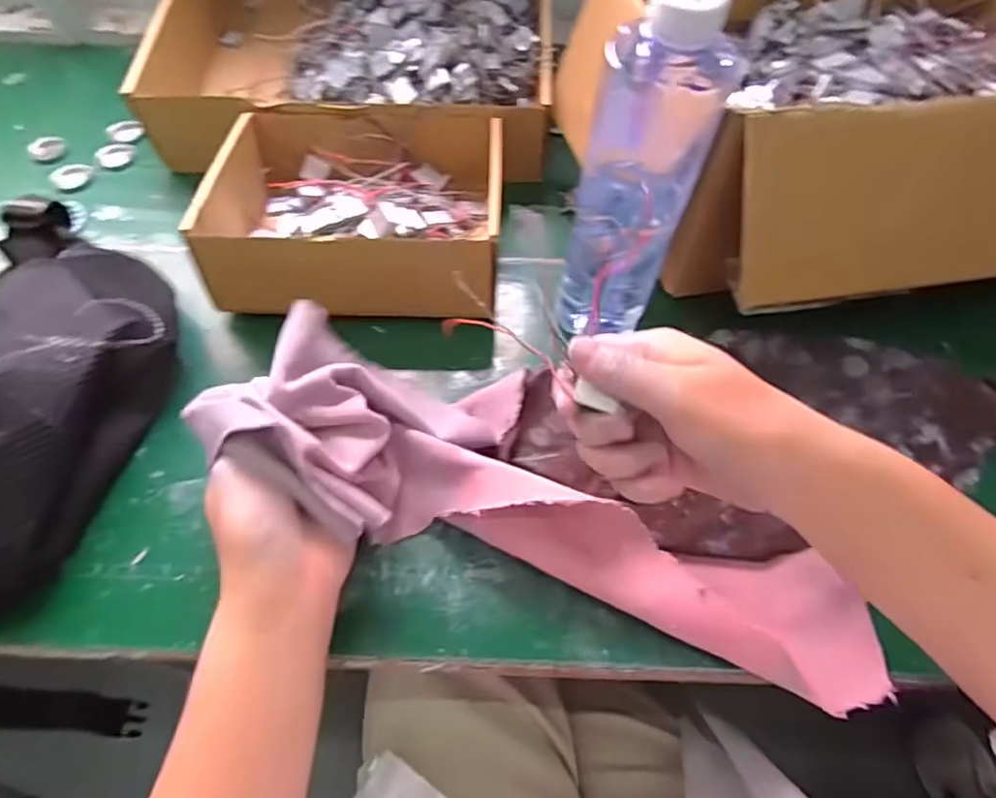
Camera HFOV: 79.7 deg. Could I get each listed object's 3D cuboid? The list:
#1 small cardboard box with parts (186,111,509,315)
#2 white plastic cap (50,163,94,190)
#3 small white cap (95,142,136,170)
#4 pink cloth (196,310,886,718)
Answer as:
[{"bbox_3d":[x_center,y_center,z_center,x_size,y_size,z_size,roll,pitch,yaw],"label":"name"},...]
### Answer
[{"bbox_3d":[-0.101,-0.150,0.459,0.201,0.073,0.176,1,59,0],"label":"small cardboard box with parts"},{"bbox_3d":[-0.385,-0.203,0.540,0.033,0.009,0.033,0,58,0],"label":"white plastic cap"},{"bbox_3d":[-0.356,-0.228,0.557,0.035,0.008,0.035,0,59,0],"label":"small white cap"},{"bbox_3d":[0.037,0.057,0.351,0.378,0.078,0.130,24,61,0],"label":"pink cloth"}]

